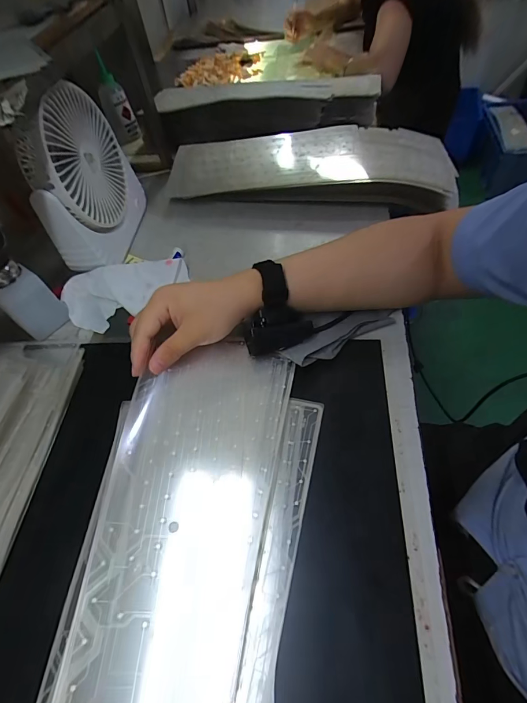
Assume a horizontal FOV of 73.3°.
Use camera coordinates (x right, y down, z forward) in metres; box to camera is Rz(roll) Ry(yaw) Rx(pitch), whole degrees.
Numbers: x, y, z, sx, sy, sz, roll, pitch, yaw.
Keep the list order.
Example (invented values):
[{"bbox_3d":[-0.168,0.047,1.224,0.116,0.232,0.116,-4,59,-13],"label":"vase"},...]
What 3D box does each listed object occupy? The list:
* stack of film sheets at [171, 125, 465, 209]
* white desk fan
[{"bbox_3d":[0.068,-0.295,0.568,0.425,0.083,0.166,9,57,5],"label":"stack of film sheets"},{"bbox_3d":[-0.244,-0.235,0.489,0.058,0.193,0.193,1,54,9],"label":"white desk fan"}]

